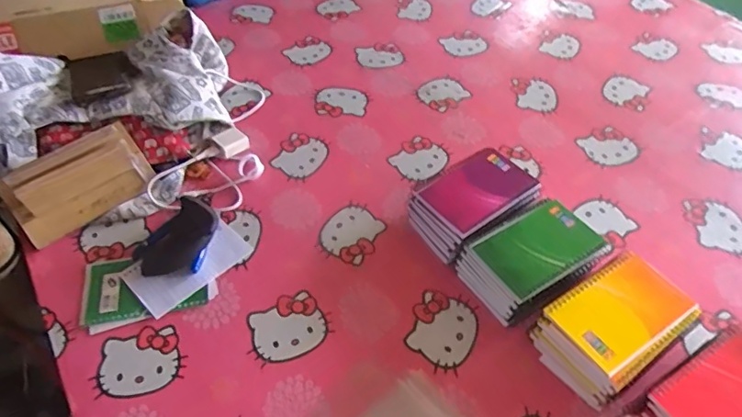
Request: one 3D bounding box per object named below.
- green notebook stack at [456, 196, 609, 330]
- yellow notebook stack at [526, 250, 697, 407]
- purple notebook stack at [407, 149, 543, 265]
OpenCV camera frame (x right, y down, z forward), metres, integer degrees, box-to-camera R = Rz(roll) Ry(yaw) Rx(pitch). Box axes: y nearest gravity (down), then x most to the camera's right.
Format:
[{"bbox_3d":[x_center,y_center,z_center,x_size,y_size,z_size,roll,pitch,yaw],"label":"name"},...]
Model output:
[{"bbox_3d":[0.180,0.056,0.578,0.139,0.054,0.097,-27,55,-21],"label":"green notebook stack"},{"bbox_3d":[0.242,0.119,0.524,0.135,0.063,0.095,-29,56,-22],"label":"yellow notebook stack"},{"bbox_3d":[0.124,-0.006,0.633,0.146,0.056,0.098,-29,56,-22],"label":"purple notebook stack"}]

